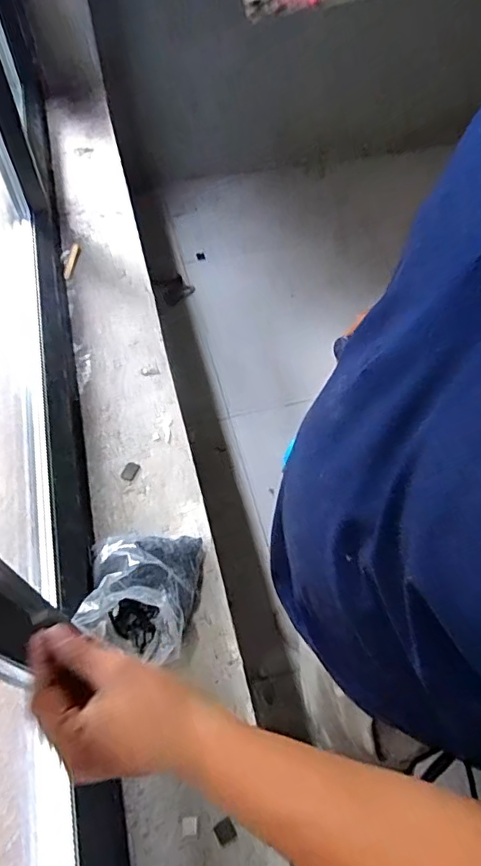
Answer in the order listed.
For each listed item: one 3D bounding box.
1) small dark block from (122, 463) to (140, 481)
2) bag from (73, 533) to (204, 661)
[{"bbox_3d":[-0.195,0.068,0.924,0.025,0.004,0.036,16,58,10],"label":"small dark block"},{"bbox_3d":[-0.145,0.230,0.760,0.162,0.097,0.183,3,57,2],"label":"bag"}]

